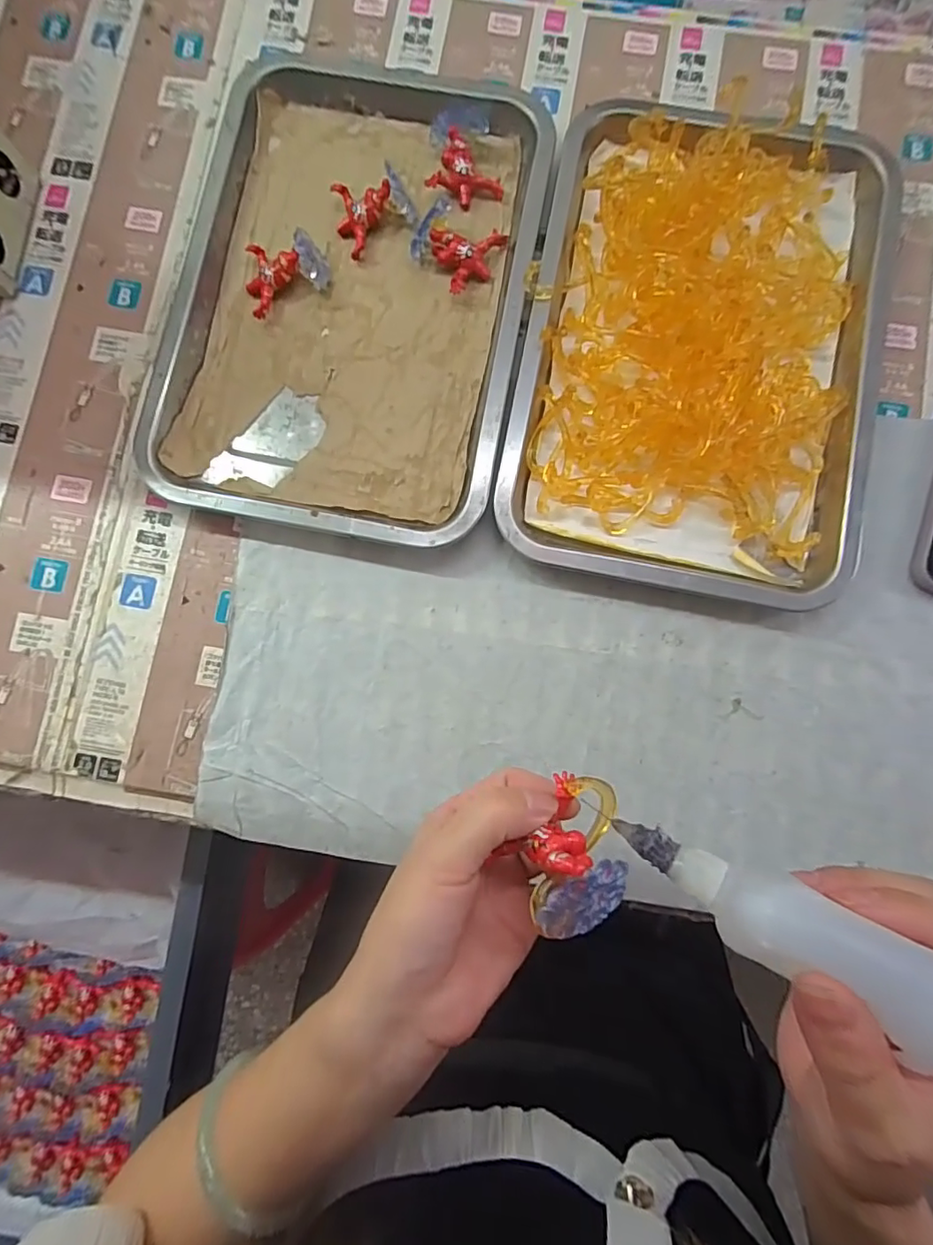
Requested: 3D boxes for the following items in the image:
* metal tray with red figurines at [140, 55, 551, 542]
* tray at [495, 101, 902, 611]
[{"bbox_3d":[-0.068,-0.217,0.345,0.209,0.022,0.328,10,83,2],"label":"metal tray with red figurines"},{"bbox_3d":[0.145,-0.172,0.331,0.214,0.041,0.306,11,83,2],"label":"tray"}]

